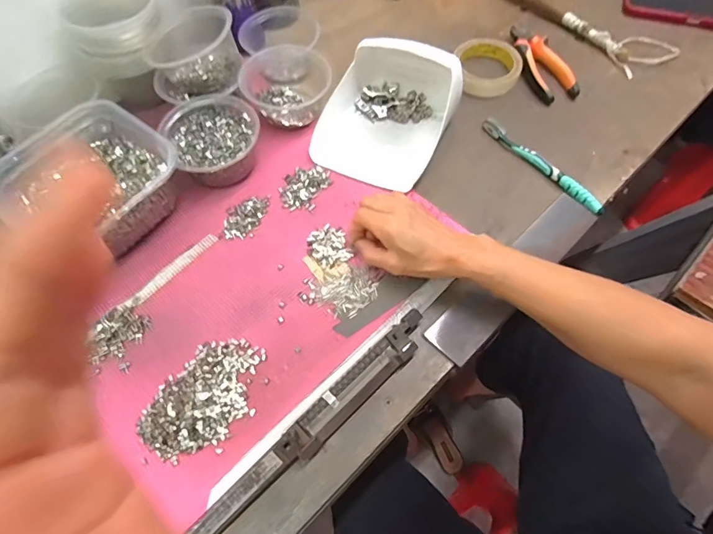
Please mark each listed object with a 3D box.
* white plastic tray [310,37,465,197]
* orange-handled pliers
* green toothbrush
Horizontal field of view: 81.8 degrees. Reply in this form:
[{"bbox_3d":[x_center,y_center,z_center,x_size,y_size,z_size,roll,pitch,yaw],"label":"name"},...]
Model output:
[{"bbox_3d":[0.034,-0.201,0.515,0.154,0.086,0.170,27,67,14],"label":"white plastic tray"},{"bbox_3d":[0.258,-0.296,0.590,0.054,0.022,0.148,-19,63,-7],"label":"orange-handled pliers"},{"bbox_3d":[0.227,-0.128,0.510,0.015,0.020,0.183,-35,67,-15],"label":"green toothbrush"}]

